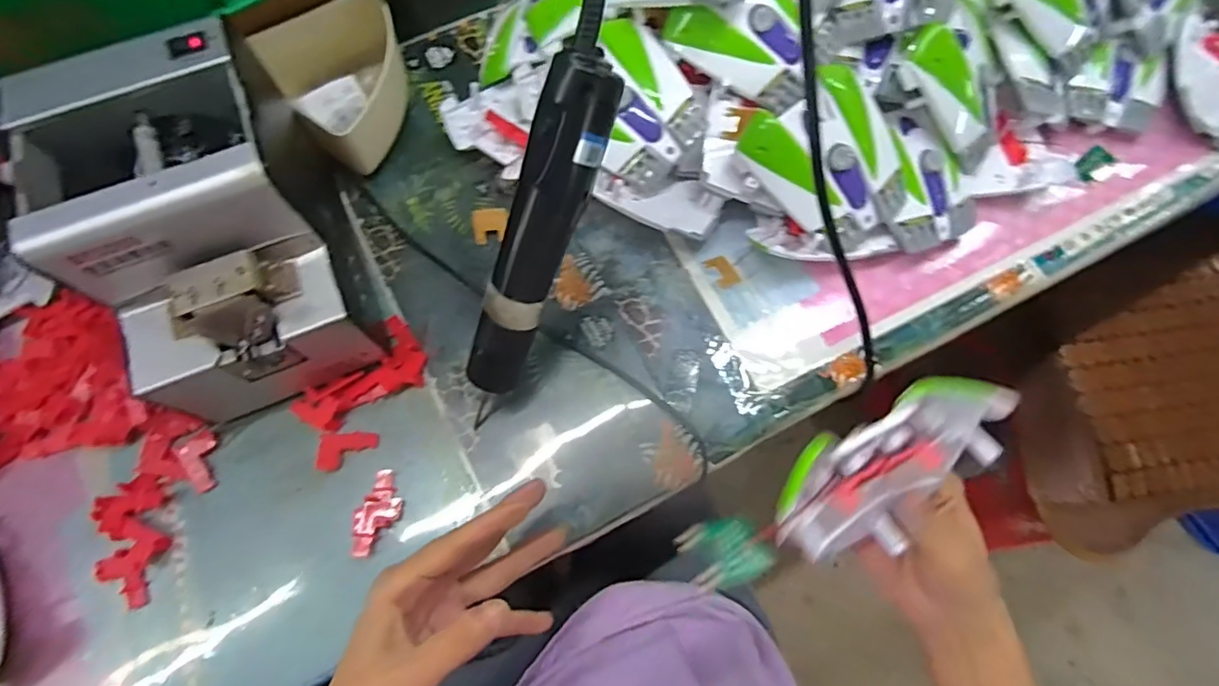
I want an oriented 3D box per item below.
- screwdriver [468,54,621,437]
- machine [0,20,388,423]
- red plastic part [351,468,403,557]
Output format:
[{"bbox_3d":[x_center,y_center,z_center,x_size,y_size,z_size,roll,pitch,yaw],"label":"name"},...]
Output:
[{"bbox_3d":[-0.047,-0.043,0.335,0.034,0.227,0.032,29,31,10],"label":"screwdriver"},{"bbox_3d":[-0.244,-0.062,0.371,0.124,0.150,0.173,-22,72,-7],"label":"machine"},{"bbox_3d":[-0.149,0.110,0.378,0.022,0.016,0.053,16,71,6],"label":"red plastic part"}]

